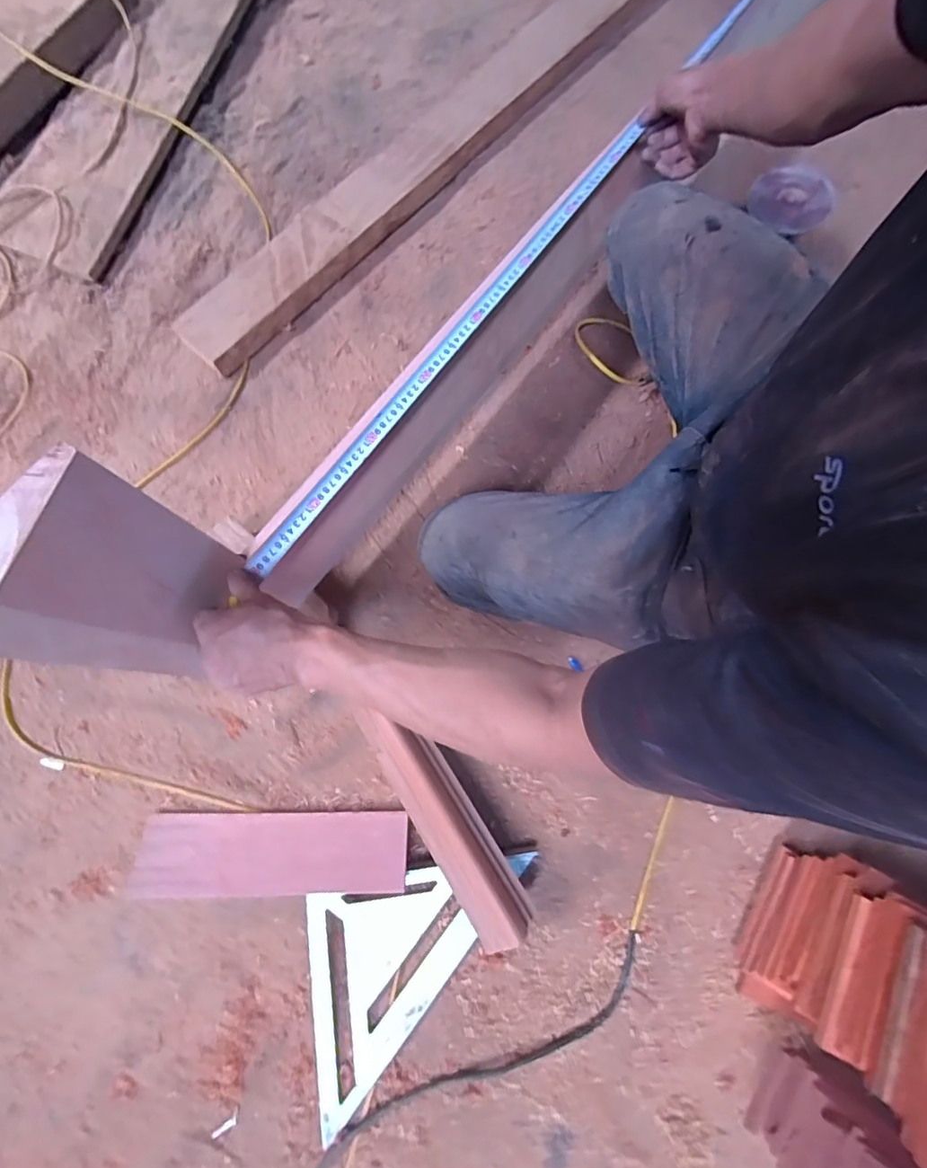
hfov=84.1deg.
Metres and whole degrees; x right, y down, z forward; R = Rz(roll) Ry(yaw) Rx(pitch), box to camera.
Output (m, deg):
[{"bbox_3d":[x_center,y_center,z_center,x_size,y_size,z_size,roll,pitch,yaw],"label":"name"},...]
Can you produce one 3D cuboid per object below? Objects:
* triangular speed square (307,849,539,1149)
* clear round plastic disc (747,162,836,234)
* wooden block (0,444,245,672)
[{"bbox_3d":[-0.104,0.453,0.650,0.190,0.027,0.381,38,81,7],"label":"triangular speed square"},{"bbox_3d":[0.499,-0.585,0.778,0.142,0.012,0.111,-14,80,-3],"label":"clear round plastic disc"},{"bbox_3d":[-0.267,0.000,0.411,0.054,0.223,0.130,34,81,7],"label":"wooden block"}]

